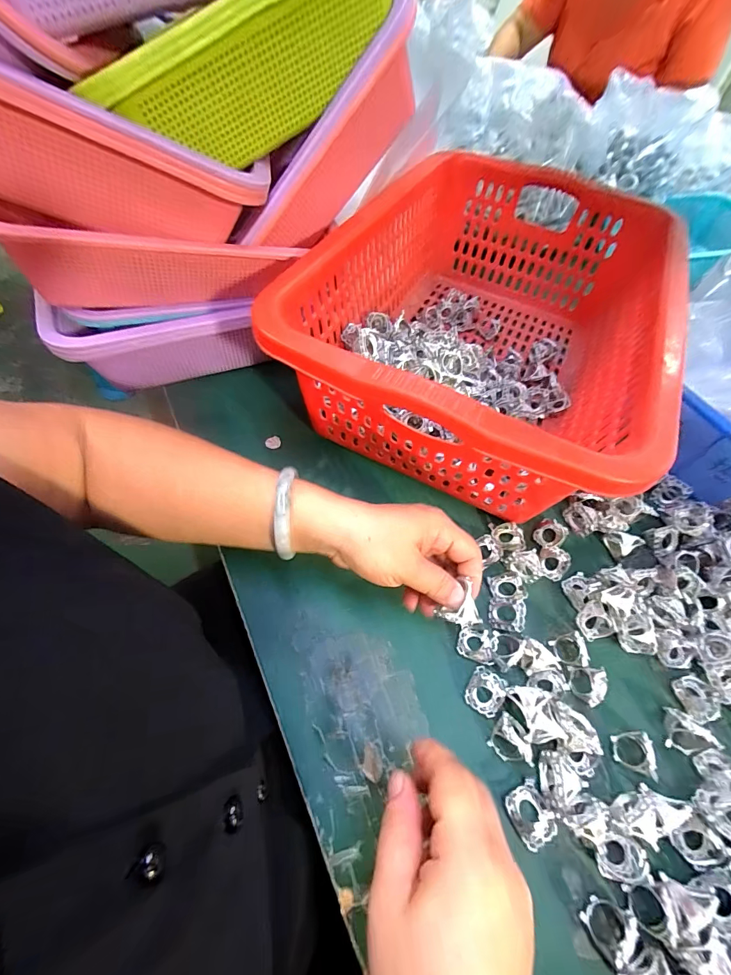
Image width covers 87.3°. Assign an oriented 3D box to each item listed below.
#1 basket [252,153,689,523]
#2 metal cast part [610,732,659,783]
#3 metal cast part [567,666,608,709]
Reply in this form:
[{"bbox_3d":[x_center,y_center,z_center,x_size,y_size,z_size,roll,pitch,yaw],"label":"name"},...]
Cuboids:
[{"bbox_3d":[0.133,-0.184,0.427,0.301,0.169,0.468,25,59,11],"label":"basket"},{"bbox_3d":[0.187,0.185,0.268,0.016,0.025,0.026,12,59,2],"label":"metal cast part"},{"bbox_3d":[0.169,0.150,0.289,0.022,0.023,0.026,9,59,0],"label":"metal cast part"}]

